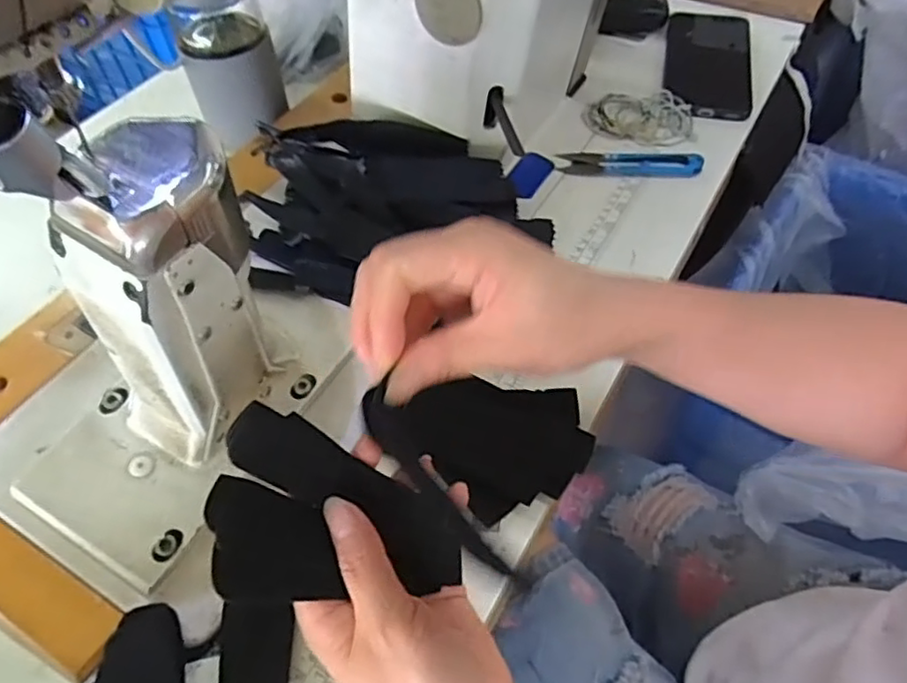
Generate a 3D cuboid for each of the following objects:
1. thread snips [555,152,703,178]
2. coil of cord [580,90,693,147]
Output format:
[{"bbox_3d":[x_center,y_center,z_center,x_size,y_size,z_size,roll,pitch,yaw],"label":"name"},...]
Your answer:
[{"bbox_3d":[0.146,-0.149,0.524,0.113,0.007,0.029,3,53,4],"label":"thread snips"},{"bbox_3d":[0.163,-0.201,0.558,0.091,0.010,0.066,10,54,9],"label":"coil of cord"}]

